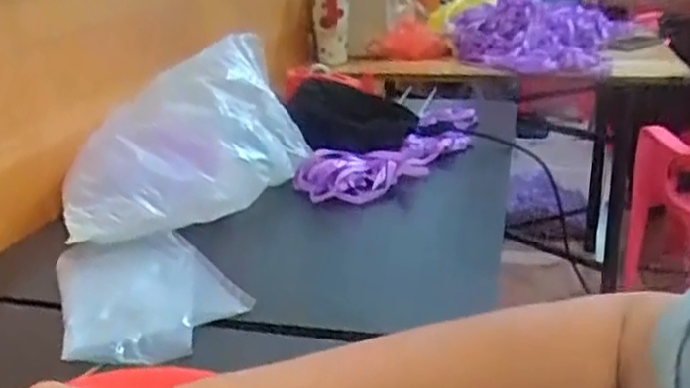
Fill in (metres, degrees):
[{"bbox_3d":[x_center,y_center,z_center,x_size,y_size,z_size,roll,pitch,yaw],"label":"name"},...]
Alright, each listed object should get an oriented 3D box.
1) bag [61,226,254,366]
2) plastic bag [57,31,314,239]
[{"bbox_3d":[-0.168,0.081,0.638,0.144,0.029,0.195,-9,22,-19],"label":"bag"},{"bbox_3d":[-0.171,-0.059,0.806,0.128,0.152,0.329,14,26,37],"label":"plastic bag"}]

